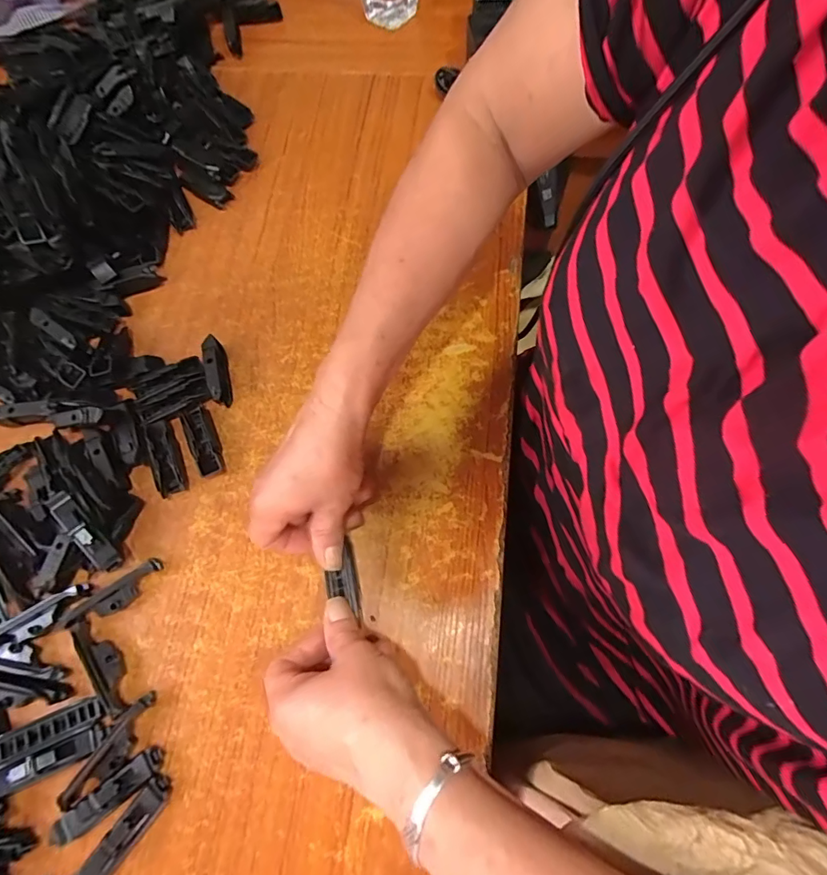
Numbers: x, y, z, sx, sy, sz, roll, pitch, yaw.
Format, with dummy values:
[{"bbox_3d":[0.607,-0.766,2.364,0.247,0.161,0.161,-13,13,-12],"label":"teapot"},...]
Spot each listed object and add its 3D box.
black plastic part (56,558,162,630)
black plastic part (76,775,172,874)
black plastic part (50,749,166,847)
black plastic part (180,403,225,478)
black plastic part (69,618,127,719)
[{"bbox_3d":[-0.232,0.125,0.350,0.080,0.020,0.018,-35,73,-10],"label":"black plastic part"},{"bbox_3d":[-0.193,0.264,0.299,0.018,0.016,0.079,36,76,14],"label":"black plastic part"},{"bbox_3d":[-0.210,0.244,0.304,0.083,0.020,0.019,-37,73,-10],"label":"black plastic part"},{"bbox_3d":[-0.182,0.003,0.393,0.024,0.013,0.066,-23,71,-6],"label":"black plastic part"},{"bbox_3d":[-0.227,0.166,0.335,0.019,0.015,0.073,-35,73,-10],"label":"black plastic part"}]

